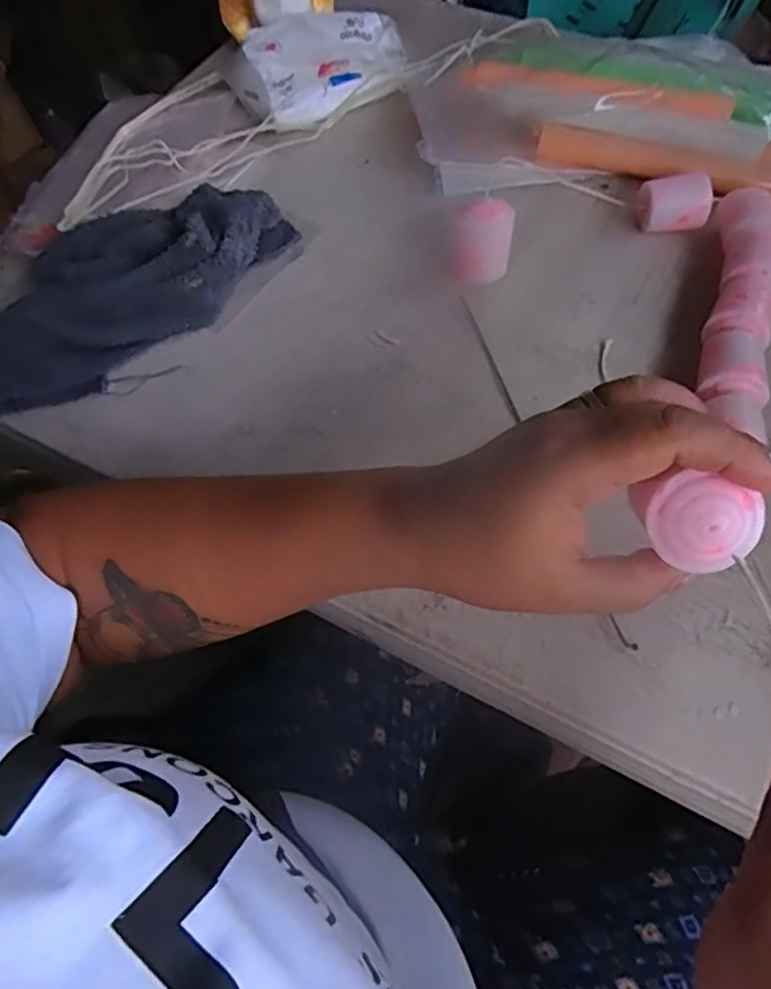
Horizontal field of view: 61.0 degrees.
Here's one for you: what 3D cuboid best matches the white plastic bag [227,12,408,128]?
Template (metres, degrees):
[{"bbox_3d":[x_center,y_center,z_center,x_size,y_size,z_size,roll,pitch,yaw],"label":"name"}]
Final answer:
[{"bbox_3d":[-0.052,-0.356,0.542,0.142,0.054,0.071,-19,62,-9],"label":"white plastic bag"}]

